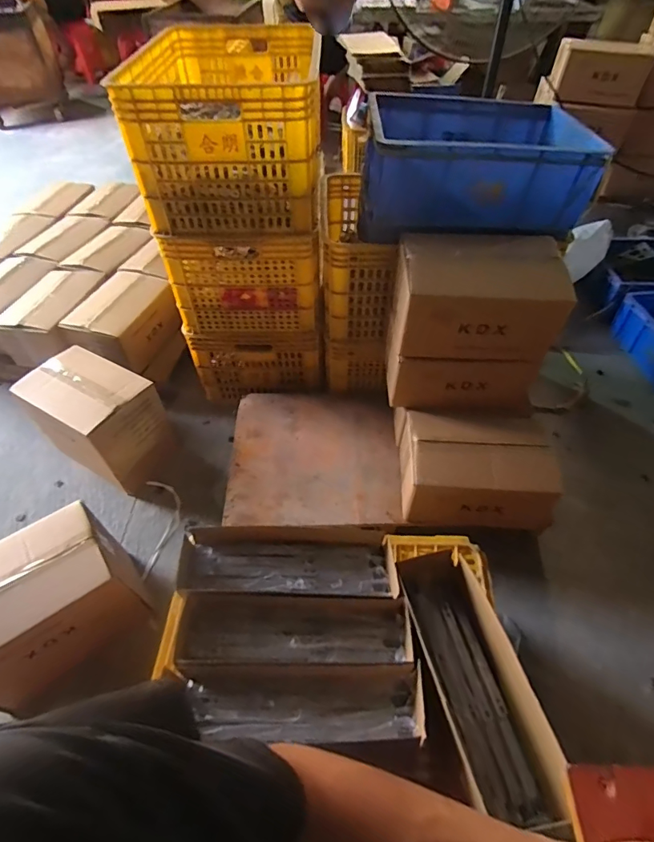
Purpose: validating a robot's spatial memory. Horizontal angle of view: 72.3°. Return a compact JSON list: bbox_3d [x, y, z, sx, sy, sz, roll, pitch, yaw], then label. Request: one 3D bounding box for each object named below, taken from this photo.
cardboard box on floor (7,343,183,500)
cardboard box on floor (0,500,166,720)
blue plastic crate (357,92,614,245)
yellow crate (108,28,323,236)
[{"bbox_3d":[-0.661,-0.005,1.312,0.356,0.264,0.227,24,54,19],"label":"cardboard box on floor"},{"bbox_3d":[-0.598,0.412,0.982,0.341,0.323,0.237,-24,54,-19],"label":"cardboard box on floor"},{"bbox_3d":[0.339,-0.620,1.070,0.495,0.183,0.392,0,50,0],"label":"blue plastic crate"},{"bbox_3d":[-0.237,-0.742,1.134,0.411,0.296,0.563,-4,50,-3],"label":"yellow crate"}]

